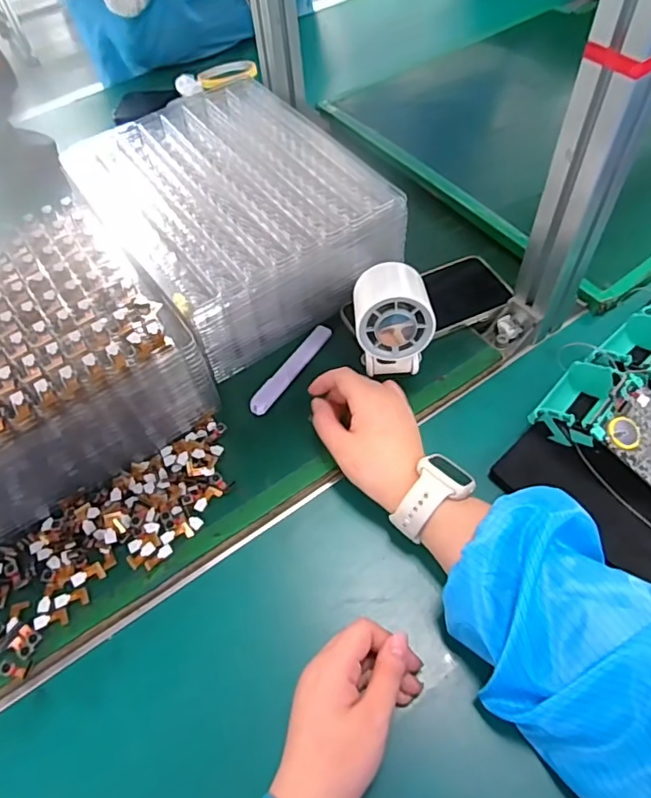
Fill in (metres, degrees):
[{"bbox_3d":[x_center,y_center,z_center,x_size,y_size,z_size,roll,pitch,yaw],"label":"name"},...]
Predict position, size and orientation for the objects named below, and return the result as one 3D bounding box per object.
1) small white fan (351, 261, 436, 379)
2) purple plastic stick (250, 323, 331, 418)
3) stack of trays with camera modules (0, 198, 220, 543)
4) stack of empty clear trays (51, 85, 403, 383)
[{"bbox_3d":[0.053,-0.071,0.466,0.064,0.093,0.091,-4,56,2],"label":"small white fan"},{"bbox_3d":[-0.030,-0.029,0.499,0.019,0.012,0.112,25,62,20],"label":"purple plastic stick"},{"bbox_3d":[-0.267,-0.017,0.449,0.277,0.105,0.217,-32,59,-16],"label":"stack of trays with camera modules"},{"bbox_3d":[-0.098,-0.194,0.560,0.235,0.089,0.286,-35,60,-17],"label":"stack of empty clear trays"}]

